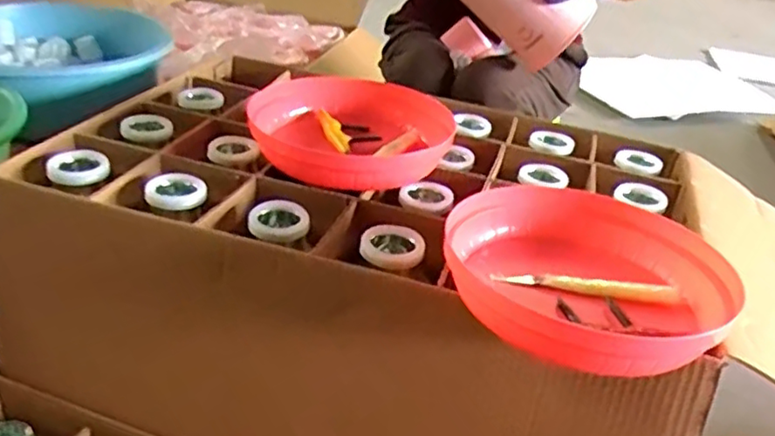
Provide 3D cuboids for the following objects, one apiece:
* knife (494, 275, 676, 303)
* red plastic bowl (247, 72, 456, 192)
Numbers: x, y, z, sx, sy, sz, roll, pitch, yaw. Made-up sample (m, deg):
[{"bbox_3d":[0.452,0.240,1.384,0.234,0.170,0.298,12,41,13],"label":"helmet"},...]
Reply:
[{"bbox_3d":[0.171,0.058,0.565,0.155,0.015,0.016,8,31,2],"label":"knife"},{"bbox_3d":[-0.051,-0.111,0.791,0.248,0.059,0.227,5,31,-3],"label":"red plastic bowl"}]

